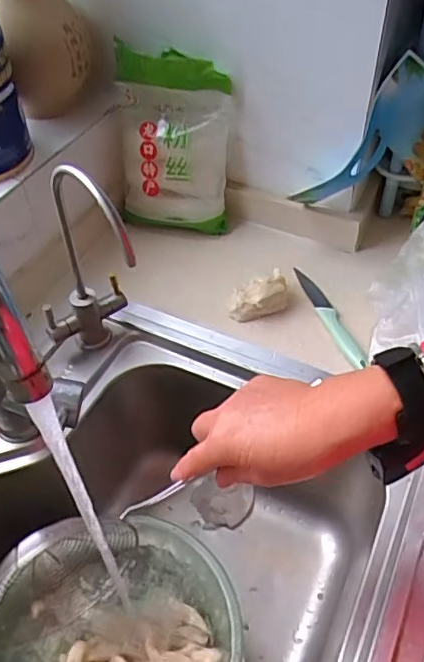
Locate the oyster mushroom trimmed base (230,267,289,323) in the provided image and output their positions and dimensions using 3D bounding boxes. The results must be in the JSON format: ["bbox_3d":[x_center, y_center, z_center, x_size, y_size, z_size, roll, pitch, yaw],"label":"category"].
[{"bbox_3d":[0.054,-0.043,0.676,0.071,0.044,0.042,-12,49,-9],"label":"oyster mushroom trimmed base"}]

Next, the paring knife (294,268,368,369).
[{"bbox_3d":[0.138,-0.018,0.678,0.025,0.011,0.162,-16,50,-13],"label":"paring knife"}]

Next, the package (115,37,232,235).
[{"bbox_3d":[-0.052,-0.234,0.725,0.144,0.220,0.051,10,33,12],"label":"package"}]

